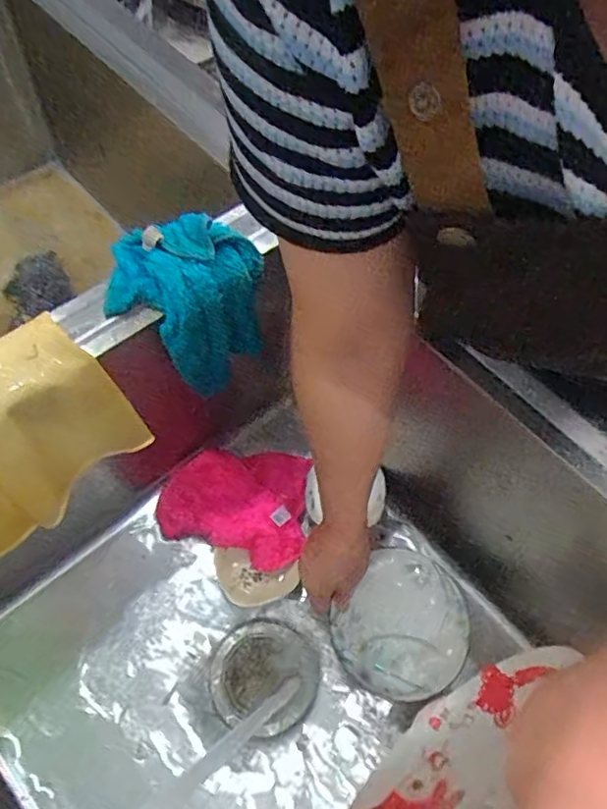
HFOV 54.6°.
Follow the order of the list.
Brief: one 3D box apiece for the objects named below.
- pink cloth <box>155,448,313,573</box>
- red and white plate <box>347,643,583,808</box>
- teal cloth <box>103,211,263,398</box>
[{"bbox_3d":[-0.081,0.113,0.669,0.167,0.054,0.141,4,61,-2],"label":"pink cloth"},{"bbox_3d":[0.097,0.220,0.353,0.046,0.193,0.199,42,66,17],"label":"red and white plate"},{"bbox_3d":[-0.103,-0.080,0.528,0.117,0.128,0.104,1,61,-4],"label":"teal cloth"}]

